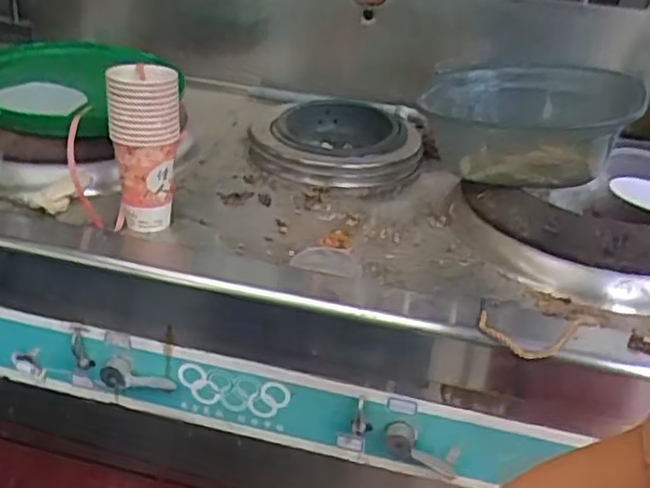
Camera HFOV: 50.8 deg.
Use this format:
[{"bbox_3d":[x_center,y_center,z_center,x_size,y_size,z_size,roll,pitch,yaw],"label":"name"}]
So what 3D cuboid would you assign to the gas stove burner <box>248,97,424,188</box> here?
[{"bbox_3d":[0.021,-0.183,1.207,0.299,0.076,0.313,4,28,-3],"label":"gas stove burner"}]

